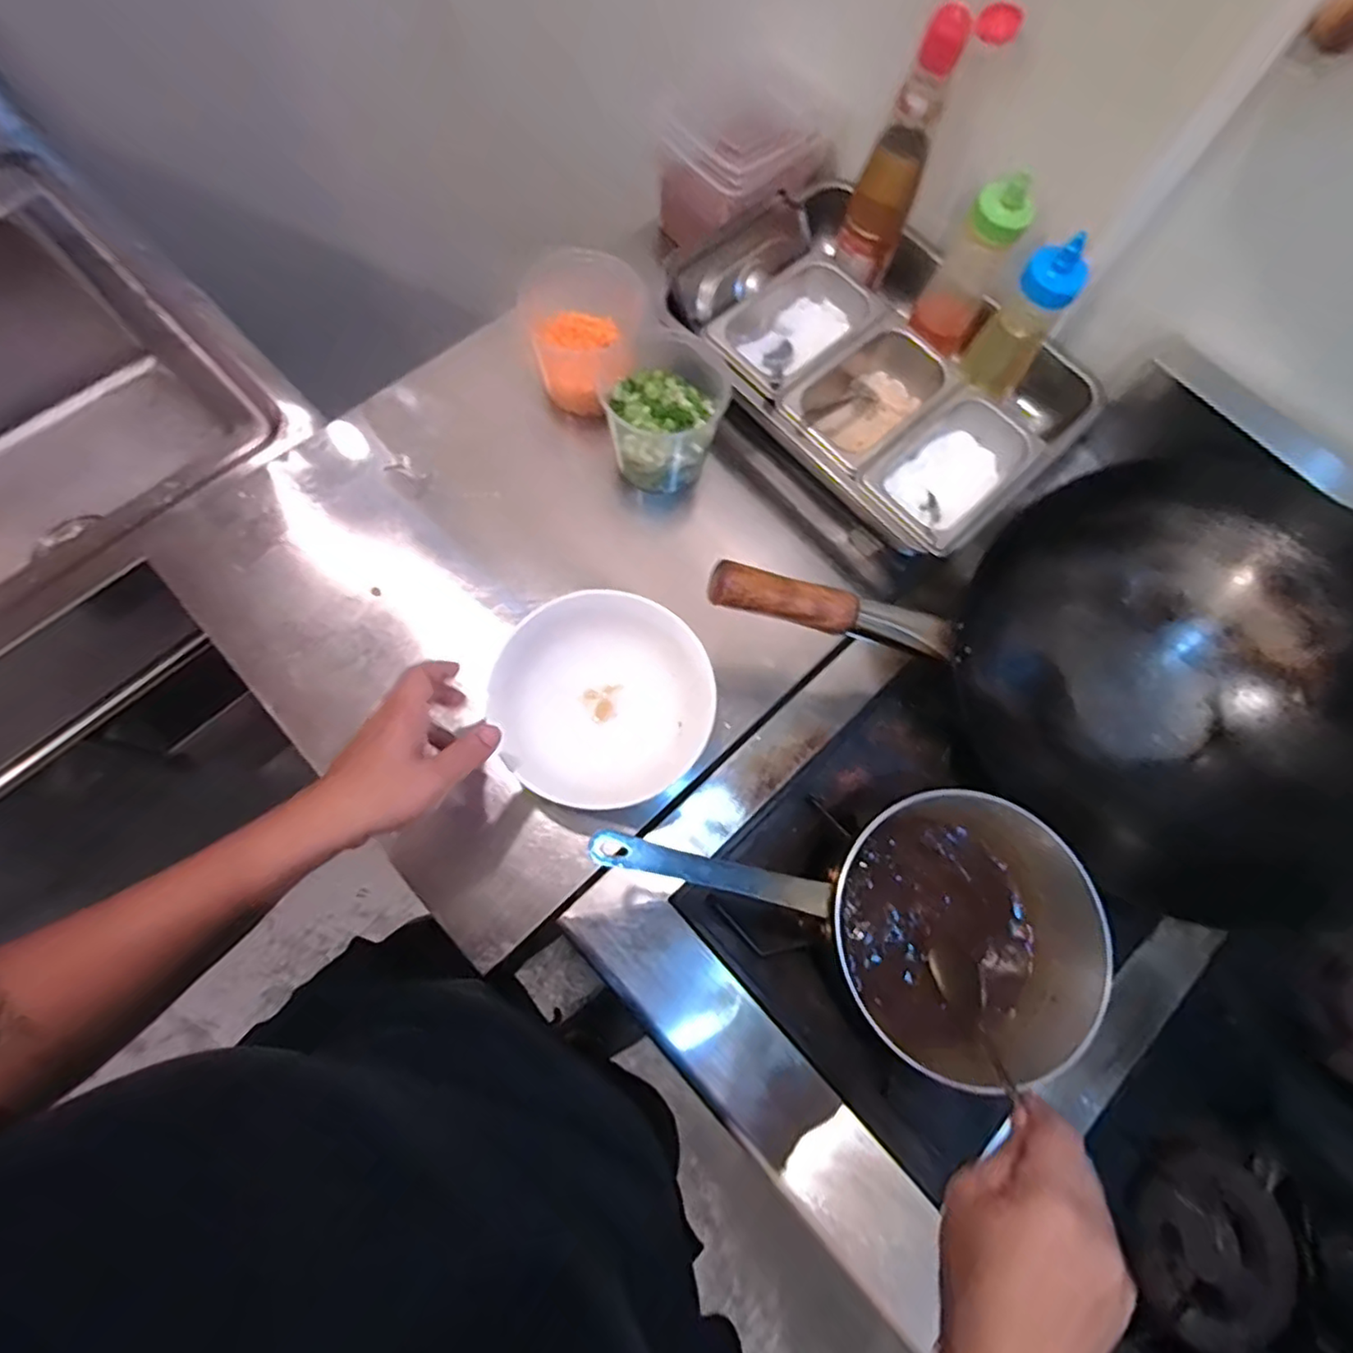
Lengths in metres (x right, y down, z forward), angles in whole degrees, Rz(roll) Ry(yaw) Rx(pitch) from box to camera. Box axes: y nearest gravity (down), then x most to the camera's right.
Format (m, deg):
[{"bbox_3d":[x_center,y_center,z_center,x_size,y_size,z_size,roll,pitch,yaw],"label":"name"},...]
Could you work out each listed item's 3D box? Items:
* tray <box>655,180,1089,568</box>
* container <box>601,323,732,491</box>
[{"bbox_3d":[0.198,-0.311,0.650,0.376,0.087,0.262,44,75,9],"label":"tray"},{"bbox_3d":[-0.011,-0.250,0.628,0.111,0.115,0.118,1,73,-4],"label":"container"}]

